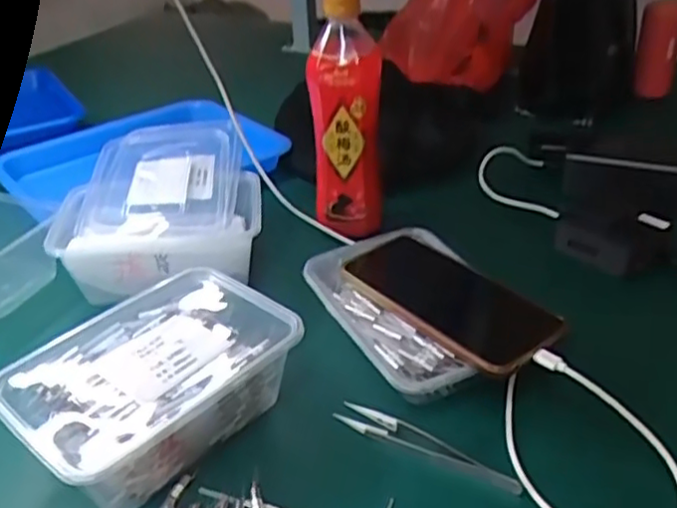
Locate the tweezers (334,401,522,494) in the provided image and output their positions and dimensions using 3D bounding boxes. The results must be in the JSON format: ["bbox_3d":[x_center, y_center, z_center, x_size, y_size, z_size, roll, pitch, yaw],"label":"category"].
[{"bbox_3d":[0.053,0.119,0.434,0.123,0.009,0.017,18,37,28],"label":"tweezers"}]

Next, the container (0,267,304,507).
[{"bbox_3d":[-0.118,0.083,0.443,0.116,0.058,0.167,24,40,34],"label":"container"}]

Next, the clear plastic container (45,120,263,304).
[{"bbox_3d":[-0.155,-0.049,0.631,0.168,0.076,0.198,-3,32,-3],"label":"clear plastic container"}]

